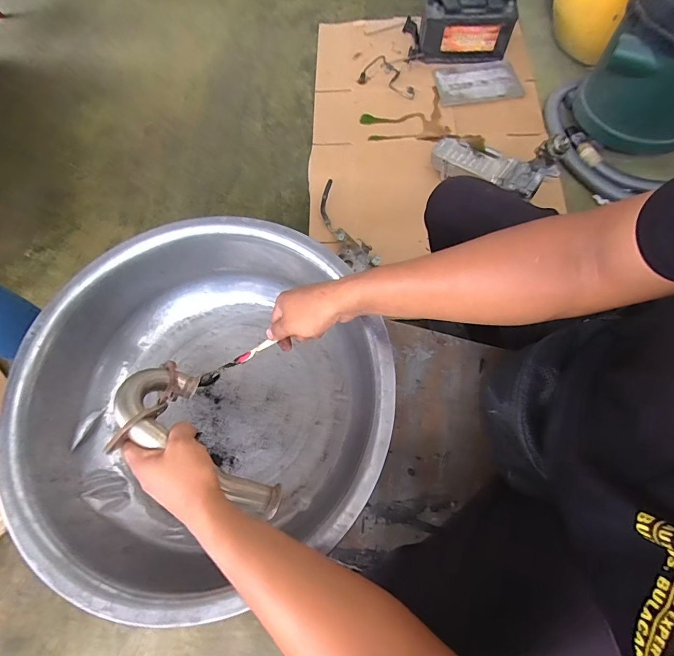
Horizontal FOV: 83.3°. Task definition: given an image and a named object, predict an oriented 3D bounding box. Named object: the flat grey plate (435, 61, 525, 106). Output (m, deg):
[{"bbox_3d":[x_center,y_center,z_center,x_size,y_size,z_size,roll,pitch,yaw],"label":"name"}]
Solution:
[{"bbox_3d":[0.512,-0.889,1.379,0.295,0.013,0.201,-6,70,1],"label":"flat grey plate"}]

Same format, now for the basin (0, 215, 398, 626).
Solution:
[{"bbox_3d":[-0.184,0.095,0.555,0.479,0.160,0.472,0,68,0],"label":"basin"}]

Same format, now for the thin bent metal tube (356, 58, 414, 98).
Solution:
[{"bbox_3d":[0.207,-0.920,1.392,0.224,0.034,0.150,31,71,12],"label":"thin bent metal tube"}]

